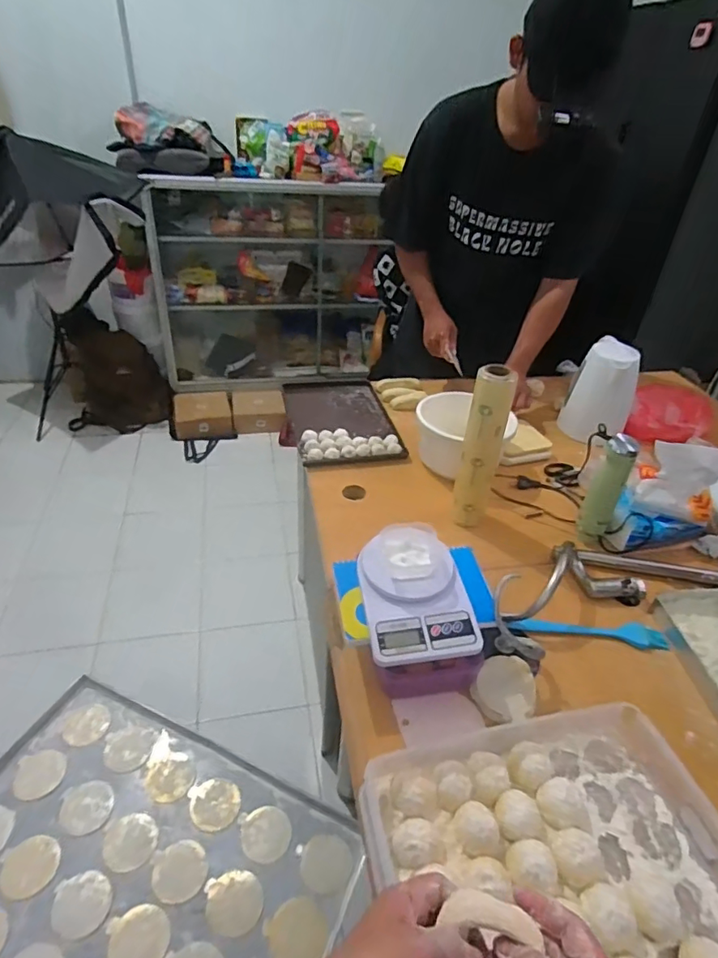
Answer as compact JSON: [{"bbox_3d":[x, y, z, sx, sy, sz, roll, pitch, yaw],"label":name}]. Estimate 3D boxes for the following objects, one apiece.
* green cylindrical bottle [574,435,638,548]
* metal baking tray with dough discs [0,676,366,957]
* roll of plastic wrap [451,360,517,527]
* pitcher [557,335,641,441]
[{"bbox_3d":[0.442,0.021,0.951,0.054,0.217,0.053,2,36,-2],"label":"green cylindrical bottle"},{"bbox_3d":[-0.330,0.577,0.780,0.592,0.045,0.401,17,38,18],"label":"metal baking tray with dough discs"},{"bbox_3d":[0.219,-0.045,0.951,0.065,0.316,0.054,14,37,14],"label":"roll of plastic wrap"},{"bbox_3d":[0.589,-0.215,1.279,0.148,0.196,0.161,18,39,19],"label":"pitcher"}]

